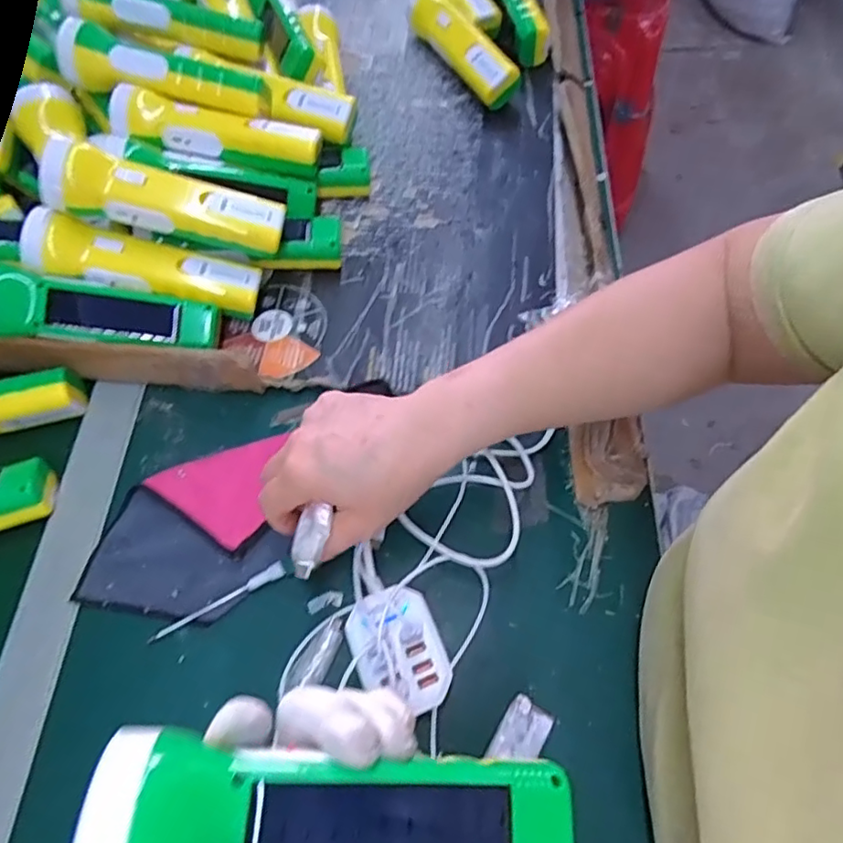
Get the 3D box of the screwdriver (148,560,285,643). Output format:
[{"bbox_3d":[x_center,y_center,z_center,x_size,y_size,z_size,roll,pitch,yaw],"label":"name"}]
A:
[{"bbox_3d":[-0.134,0.120,0.396,0.095,0.008,0.009,-26,65,-12],"label":"screwdriver"}]

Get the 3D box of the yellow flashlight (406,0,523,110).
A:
[{"bbox_3d":[0.043,-0.401,0.636,0.046,0.047,0.188,-27,66,-13],"label":"yellow flashlight"}]

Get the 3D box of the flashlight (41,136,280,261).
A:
[{"bbox_3d":[-0.193,-0.168,0.456,0.171,0.038,0.047,11,61,-16],"label":"flashlight"}]

